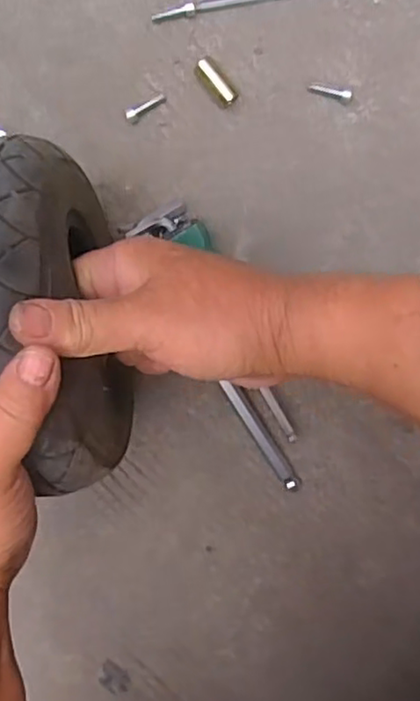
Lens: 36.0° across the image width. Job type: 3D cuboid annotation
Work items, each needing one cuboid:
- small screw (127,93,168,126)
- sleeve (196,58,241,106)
[{"bbox_3d":[-0.041,-0.155,0.410,0.028,0.008,0.008,-34,97,4],"label":"small screw"},{"bbox_3d":[0.005,-0.169,0.408,0.015,0.013,0.031,-43,97,5],"label":"sleeve"}]

